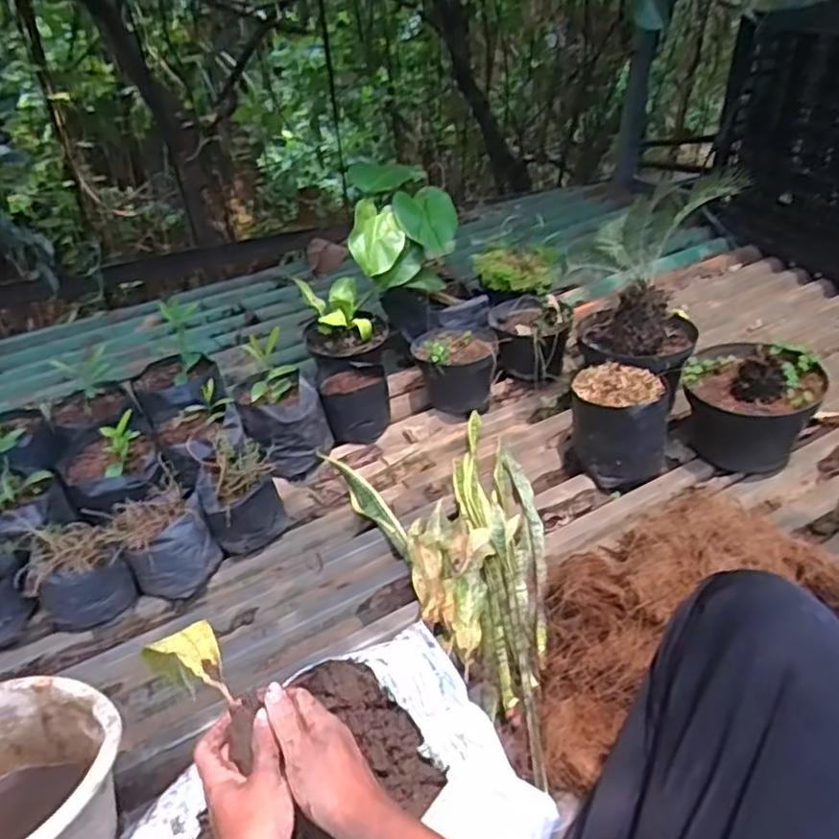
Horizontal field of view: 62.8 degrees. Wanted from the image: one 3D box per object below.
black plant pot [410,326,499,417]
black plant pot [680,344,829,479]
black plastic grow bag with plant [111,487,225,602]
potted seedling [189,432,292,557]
[{"bbox_3d":[0.070,-0.110,1.390,0.160,0.136,0.172,-1,37,1],"label":"black plant pot"},{"bbox_3d":[0.561,-0.023,1.186,0.202,0.186,0.176,22,43,28],"label":"black plant pot"},{"bbox_3d":[-0.391,0.189,1.061,0.130,0.107,0.139,-24,41,-24],"label":"black plastic grow bag with plant"},{"bbox_3d":[-0.298,0.121,1.125,0.118,0.124,0.151,-22,40,-22],"label":"potted seedling"}]

